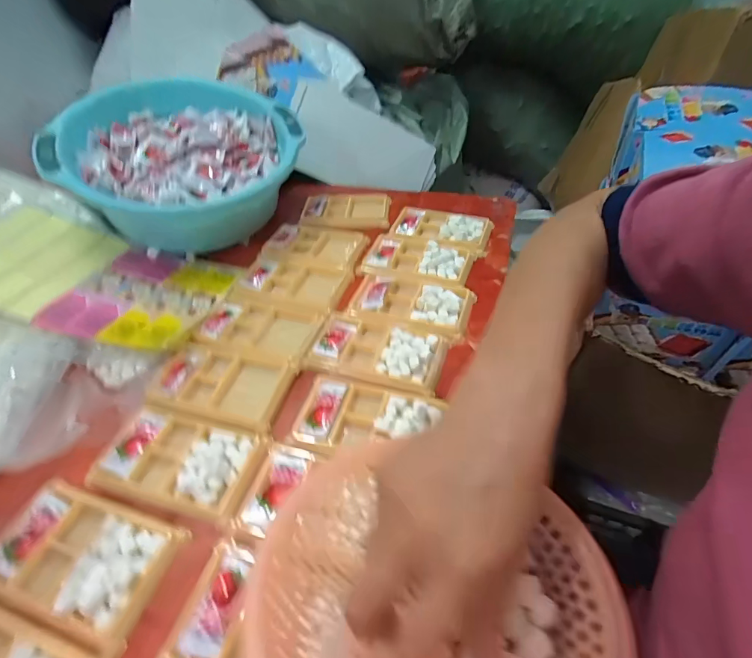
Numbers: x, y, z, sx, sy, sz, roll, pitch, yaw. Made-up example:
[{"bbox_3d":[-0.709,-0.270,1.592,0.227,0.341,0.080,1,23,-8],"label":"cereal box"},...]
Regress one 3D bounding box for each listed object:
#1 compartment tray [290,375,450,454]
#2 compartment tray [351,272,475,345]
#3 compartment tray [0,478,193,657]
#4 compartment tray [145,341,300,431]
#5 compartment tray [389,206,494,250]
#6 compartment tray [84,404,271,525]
[{"bbox_3d":[-0.009,0.078,0.367,0.121,0.011,0.073,9,47,14],"label":"compartment tray"},{"bbox_3d":[0.041,-0.034,0.477,0.134,0.011,0.078,12,48,16],"label":"compartment tray"},{"bbox_3d":[-0.218,0.166,0.307,0.131,0.015,0.079,12,48,16],"label":"compartment tray"},{"bbox_3d":[-0.152,0.054,0.414,0.129,0.017,0.080,8,47,13],"label":"compartment tray"},{"bbox_3d":[0.090,-0.141,0.581,0.136,0.015,0.076,11,47,16],"label":"compartment tray"},{"bbox_3d":[-0.168,0.111,0.359,0.132,0.012,0.080,8,47,13],"label":"compartment tray"}]

